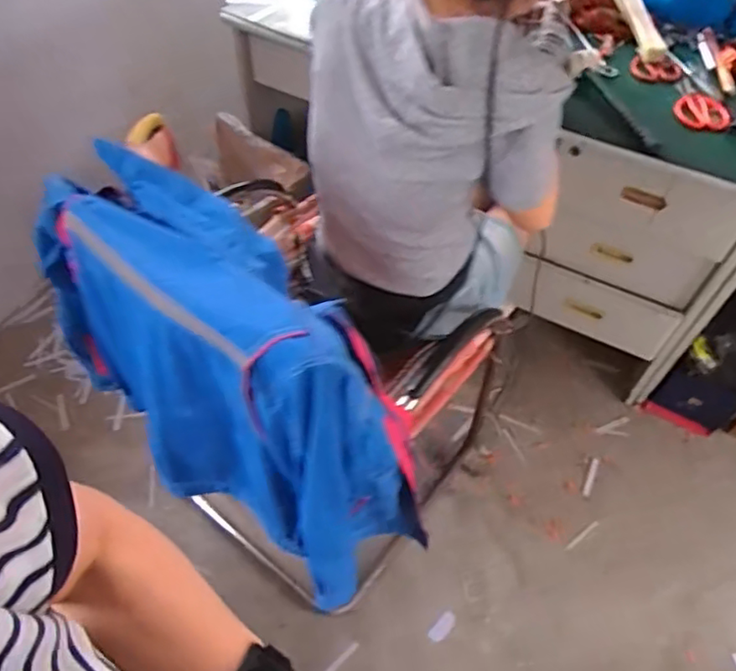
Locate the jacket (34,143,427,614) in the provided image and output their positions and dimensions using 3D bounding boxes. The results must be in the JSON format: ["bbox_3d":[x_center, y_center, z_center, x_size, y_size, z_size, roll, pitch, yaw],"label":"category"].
[{"bbox_3d":[-0.218,0.067,0.862,0.624,0.517,0.220,31,59,19],"label":"jacket"}]

